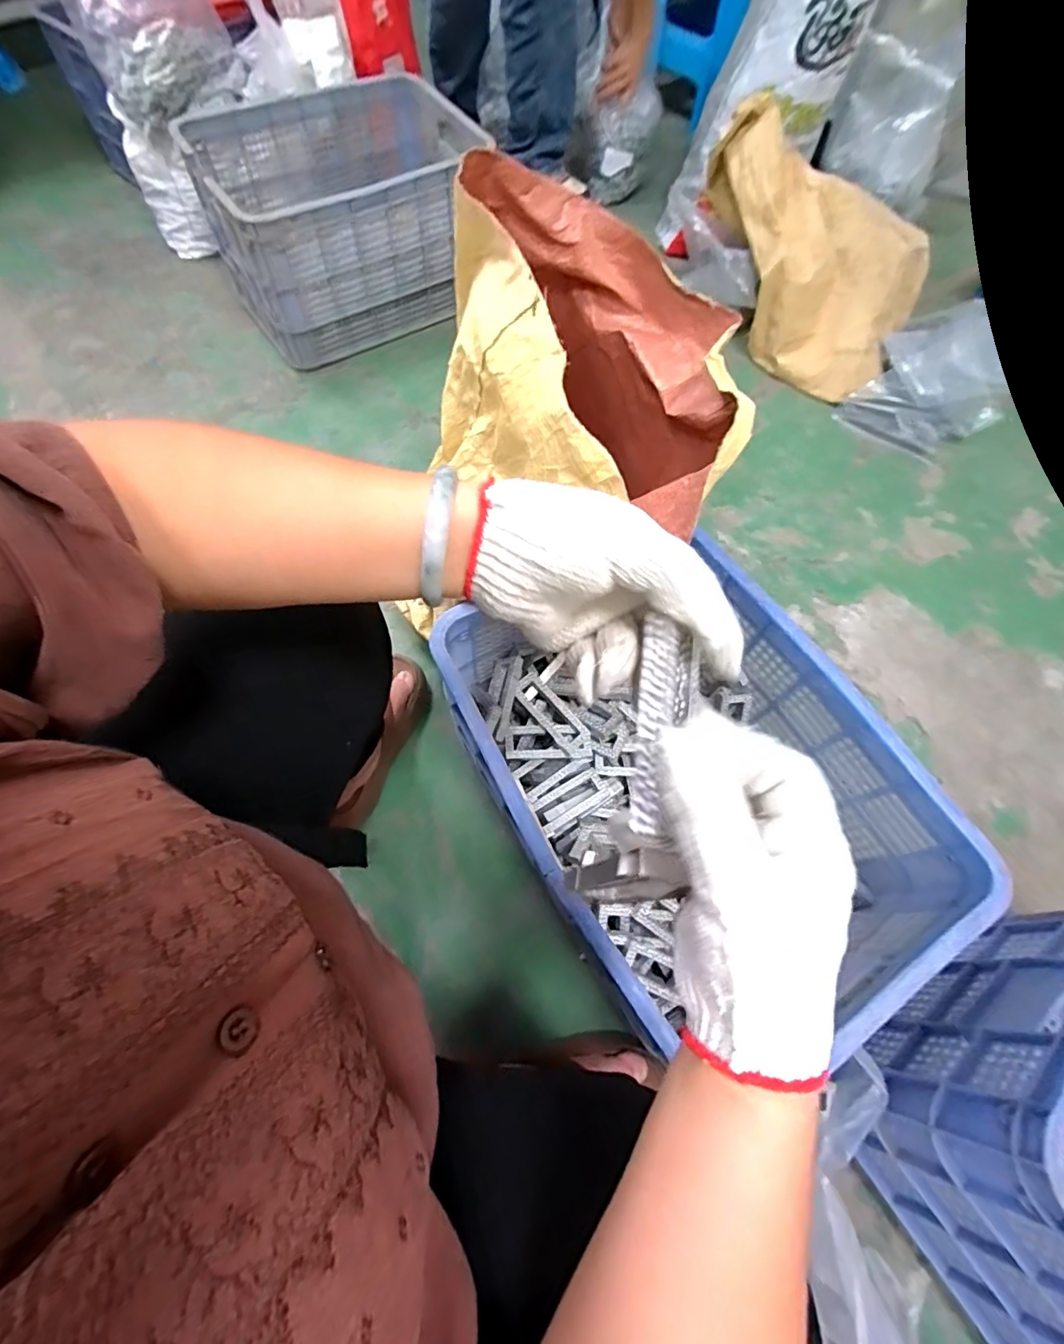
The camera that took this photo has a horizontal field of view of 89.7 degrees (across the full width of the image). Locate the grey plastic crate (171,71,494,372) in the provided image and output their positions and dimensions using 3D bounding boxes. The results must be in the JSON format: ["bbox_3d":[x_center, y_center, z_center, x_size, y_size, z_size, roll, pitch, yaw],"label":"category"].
[{"bbox_3d":[-0.373,-0.939,1.138,0.528,0.289,0.363,-28,70,-15],"label":"grey plastic crate"}]

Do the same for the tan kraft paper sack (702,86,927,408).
[{"bbox_3d":[0.558,-0.854,1.119,0.503,0.278,0.323,25,67,8],"label":"tan kraft paper sack"}]

